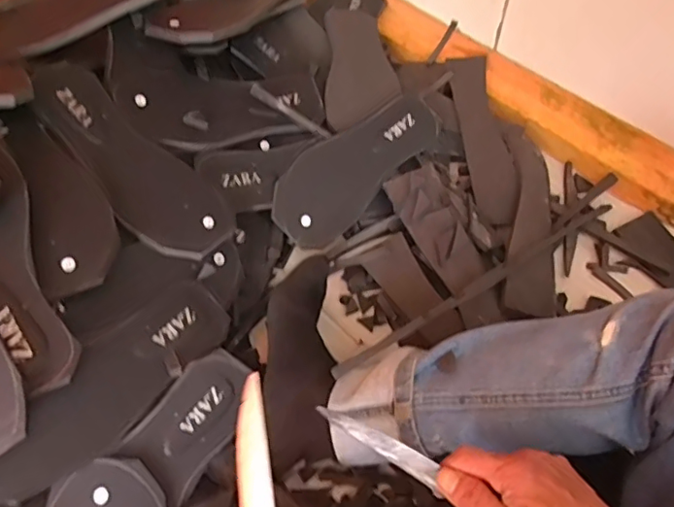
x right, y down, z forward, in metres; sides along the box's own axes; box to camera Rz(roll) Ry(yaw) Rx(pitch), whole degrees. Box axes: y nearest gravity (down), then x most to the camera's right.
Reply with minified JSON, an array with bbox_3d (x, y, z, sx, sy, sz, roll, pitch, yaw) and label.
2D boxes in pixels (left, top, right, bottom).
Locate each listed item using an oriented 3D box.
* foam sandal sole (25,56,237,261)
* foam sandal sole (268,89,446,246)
[{"bbox_3d":[-0.218,-0.097,0.569,0.254,0.015,0.098,47,55,0],"label":"foam sandal sole"},{"bbox_3d":[0.024,-0.113,0.674,0.098,0.015,0.249,46,74,-9],"label":"foam sandal sole"}]

